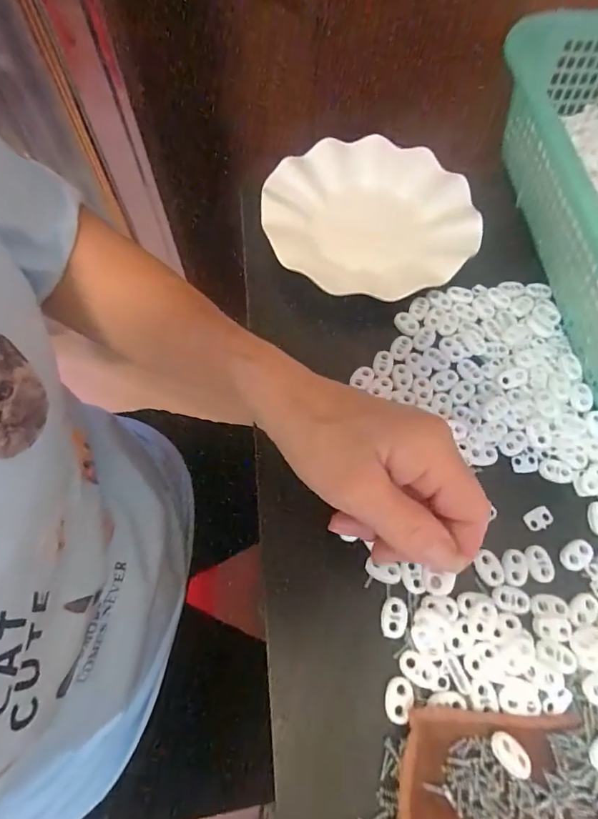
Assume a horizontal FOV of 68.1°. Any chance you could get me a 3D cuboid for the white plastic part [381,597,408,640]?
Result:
[{"bbox_3d":[0.058,0.126,0.268,0.015,0.004,0.022,13,66,4],"label":"white plastic part"}]

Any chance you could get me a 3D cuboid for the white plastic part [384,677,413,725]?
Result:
[{"bbox_3d":[0.056,0.164,0.250,0.015,0.004,0.022,20,67,7],"label":"white plastic part"}]

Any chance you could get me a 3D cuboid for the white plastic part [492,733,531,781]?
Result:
[{"bbox_3d":[0.113,0.184,0.235,0.023,0.005,0.015,42,71,16],"label":"white plastic part"}]

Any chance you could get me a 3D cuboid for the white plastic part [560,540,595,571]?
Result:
[{"bbox_3d":[0.179,0.094,0.285,0.022,0.004,0.016,-38,72,-17],"label":"white plastic part"}]

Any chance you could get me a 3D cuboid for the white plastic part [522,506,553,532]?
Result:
[{"bbox_3d":[0.162,0.073,0.297,0.020,0.004,0.013,-18,67,-9],"label":"white plastic part"}]

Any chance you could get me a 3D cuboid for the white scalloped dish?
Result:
[{"bbox_3d":[0.059,-0.173,0.394,0.175,0.038,0.185,1,66,-1],"label":"white scalloped dish"}]

